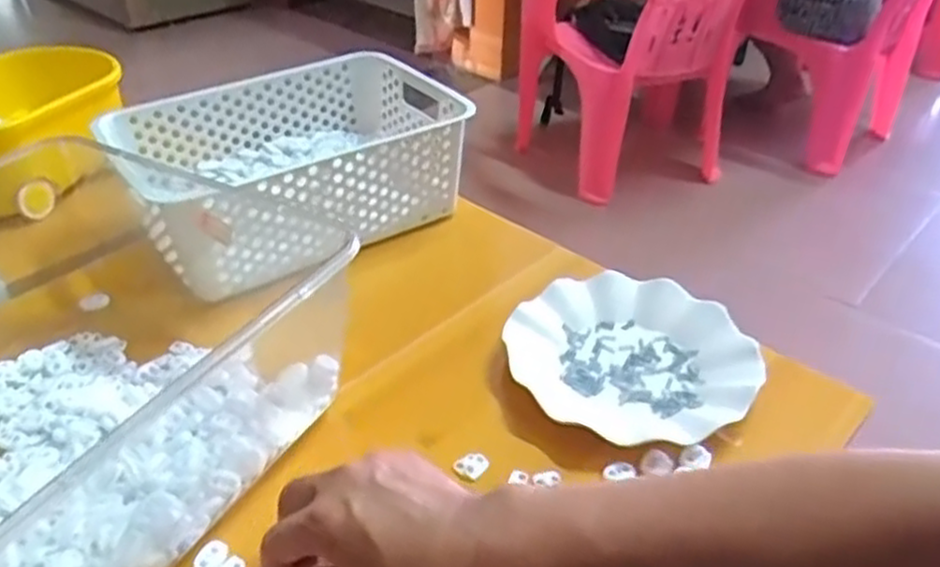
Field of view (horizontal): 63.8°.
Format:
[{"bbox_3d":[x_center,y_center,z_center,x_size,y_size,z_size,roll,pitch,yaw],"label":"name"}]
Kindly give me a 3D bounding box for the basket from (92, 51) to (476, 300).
[{"bbox_3d":[-0.170,-0.115,0.731,0.303,0.105,0.207,-22,42,-27],"label":"basket"}]

